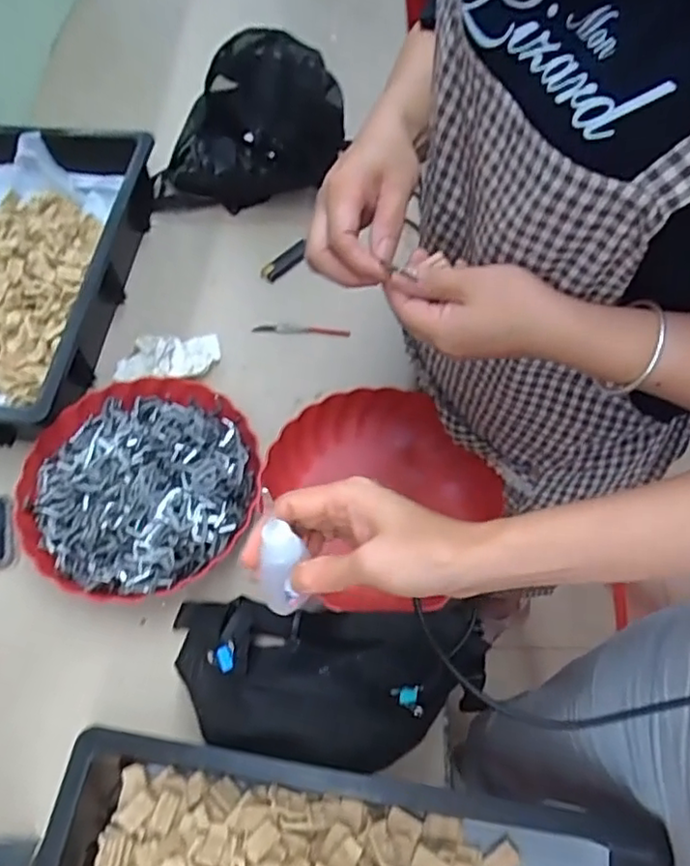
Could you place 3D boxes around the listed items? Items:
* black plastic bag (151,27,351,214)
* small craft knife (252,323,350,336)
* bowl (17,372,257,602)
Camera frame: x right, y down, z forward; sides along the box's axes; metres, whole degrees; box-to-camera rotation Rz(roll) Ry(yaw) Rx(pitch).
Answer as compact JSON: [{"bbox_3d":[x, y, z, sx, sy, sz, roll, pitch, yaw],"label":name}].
[{"bbox_3d":[-0.141,-0.423,0.852,0.266,0.167,0.154,1,61,5],"label":"black plastic bag"},{"bbox_3d":[-0.054,-0.130,0.791,0.119,0.008,0.015,1,61,5],"label":"small craft knife"},{"bbox_3d":[-0.210,0.050,0.653,0.235,0.063,0.236,-2,61,3],"label":"bowl"}]

